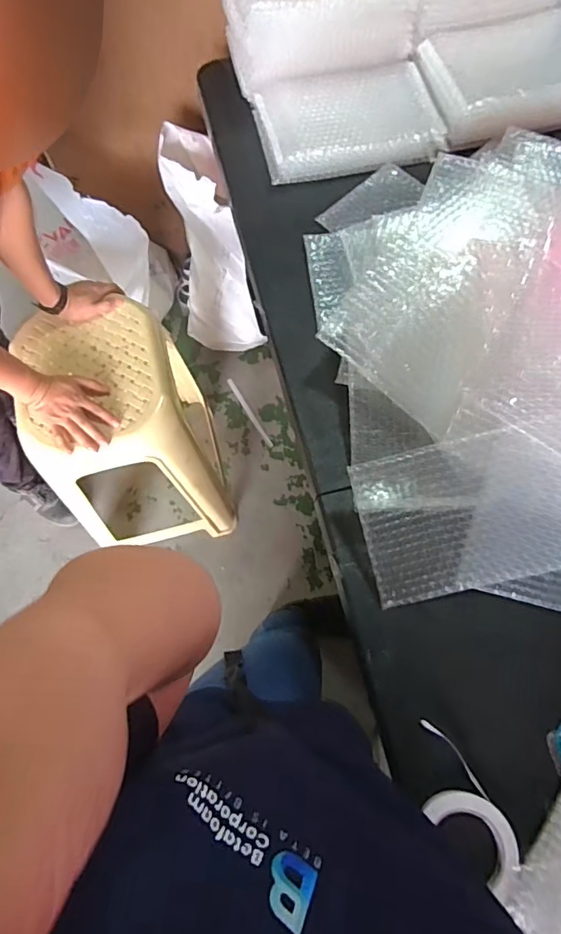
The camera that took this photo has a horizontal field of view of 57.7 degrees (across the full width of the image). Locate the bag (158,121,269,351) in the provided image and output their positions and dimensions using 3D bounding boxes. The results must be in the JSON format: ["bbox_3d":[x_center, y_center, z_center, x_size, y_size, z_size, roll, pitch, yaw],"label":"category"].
[{"bbox_3d":[-0.187,-0.534,1.351,0.163,0.566,0.260,-23,72,-8],"label":"bag"}]

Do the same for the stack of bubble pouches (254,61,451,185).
[{"bbox_3d":[0.116,-0.610,0.897,0.307,0.046,0.198,-12,71,-4],"label":"stack of bubble pouches"}]

